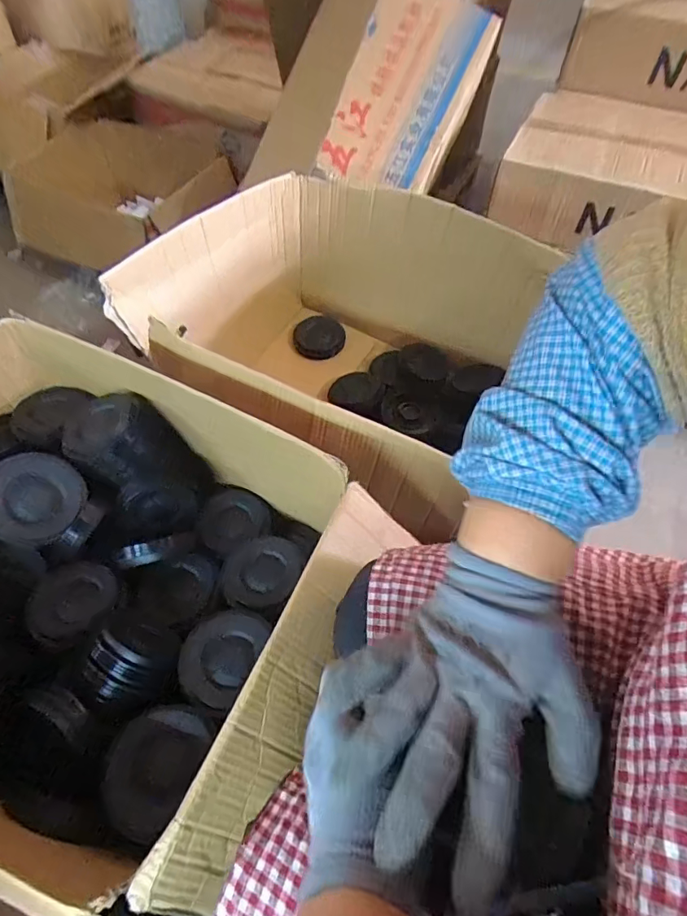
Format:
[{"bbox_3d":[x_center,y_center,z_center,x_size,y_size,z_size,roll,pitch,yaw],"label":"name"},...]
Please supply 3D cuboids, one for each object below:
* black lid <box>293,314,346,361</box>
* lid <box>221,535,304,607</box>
[{"bbox_3d":[-0.055,-0.281,1.105,0.118,0.025,0.097,5,77,13],"label":"black lid"},{"bbox_3d":[-0.119,0.169,0.695,0.109,0.035,0.104,3,50,-4],"label":"lid"}]

